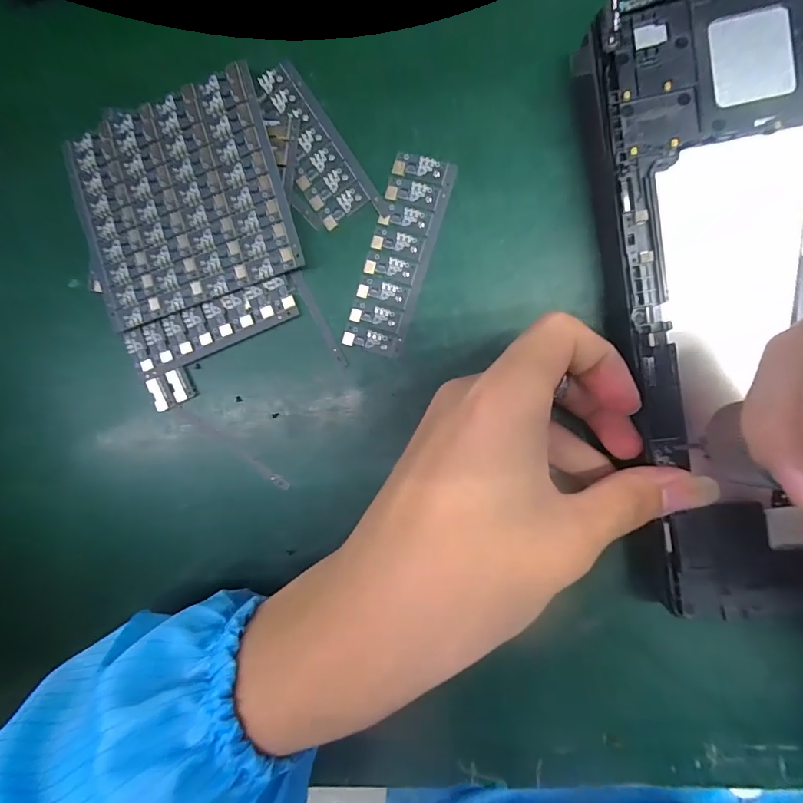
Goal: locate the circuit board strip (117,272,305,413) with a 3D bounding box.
[{"bbox_3d":[-0.096,-0.032,0.223,0.094,0.004,0.042,-21,89,8],"label":"circuit board strip"}]

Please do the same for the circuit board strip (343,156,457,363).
[{"bbox_3d":[-0.001,-0.071,0.209,0.029,0.004,0.096,17,94,7],"label":"circuit board strip"}]

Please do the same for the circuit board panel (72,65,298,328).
[{"bbox_3d":[-0.114,-0.103,0.221,0.106,0.007,0.106,-16,90,8],"label":"circuit board panel"}]

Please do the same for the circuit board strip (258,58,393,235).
[{"bbox_3d":[-0.045,-0.125,0.214,0.029,0.004,0.091,-33,88,8],"label":"circuit board strip"}]

